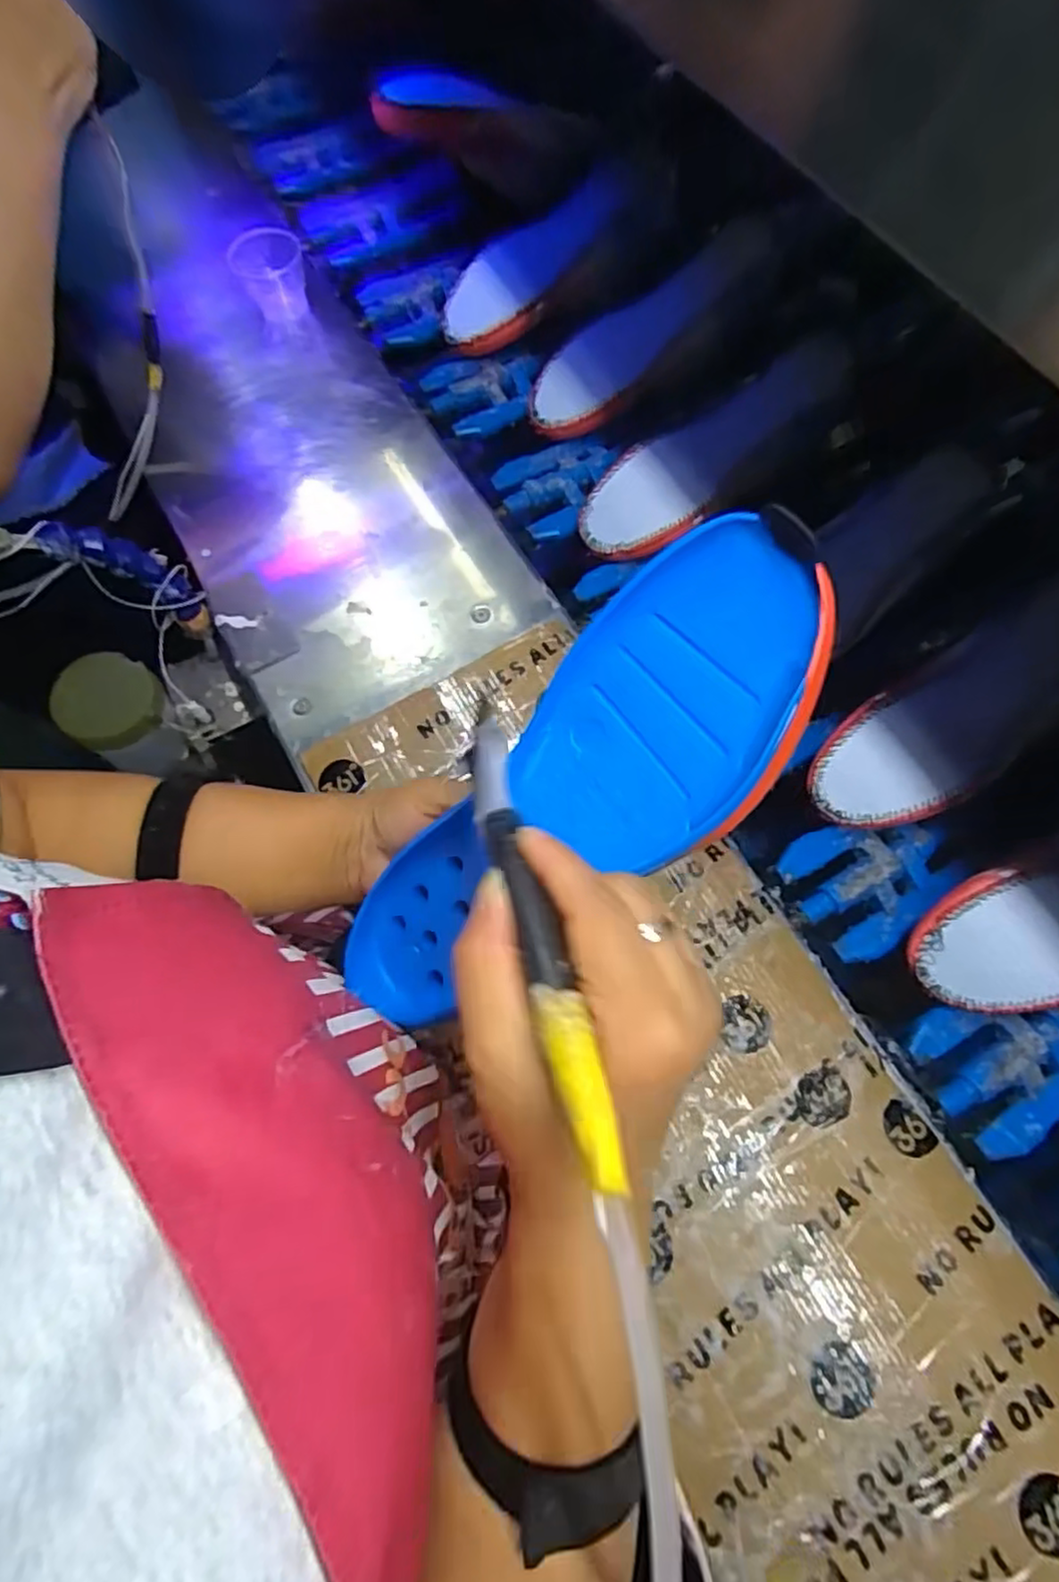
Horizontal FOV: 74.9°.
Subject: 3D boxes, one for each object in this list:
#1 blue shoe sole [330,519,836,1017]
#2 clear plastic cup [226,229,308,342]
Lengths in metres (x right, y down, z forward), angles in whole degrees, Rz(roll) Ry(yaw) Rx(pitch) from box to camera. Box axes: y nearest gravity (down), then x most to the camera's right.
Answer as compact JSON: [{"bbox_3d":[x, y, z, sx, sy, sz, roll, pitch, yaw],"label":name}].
[{"bbox_3d":[0.015,0.005,0.299,0.260,0.023,0.095,-43,72,17],"label":"blue shoe sole"},{"bbox_3d":[-0.230,-0.458,0.624,0.062,0.060,0.066,-19,69,-5],"label":"clear plastic cup"}]

